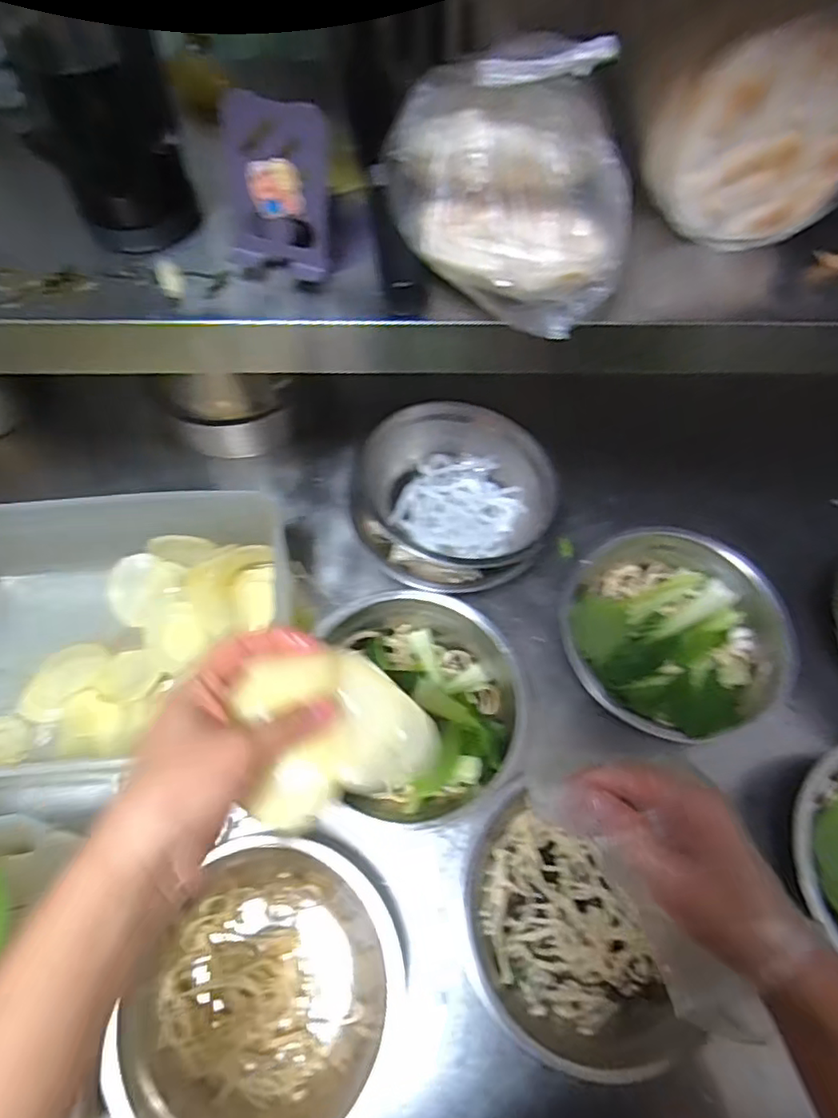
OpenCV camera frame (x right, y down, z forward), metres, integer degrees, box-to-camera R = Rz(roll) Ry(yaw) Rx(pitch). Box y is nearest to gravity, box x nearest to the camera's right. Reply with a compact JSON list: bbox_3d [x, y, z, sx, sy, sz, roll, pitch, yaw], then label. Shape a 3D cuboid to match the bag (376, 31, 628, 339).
[{"bbox_3d":[0.055,-0.203,0.337,0.134,0.081,0.126,-9,65,-6],"label":"bag"}]

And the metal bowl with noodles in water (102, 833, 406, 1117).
[{"bbox_3d":[-0.104,0.313,0.440,0.180,0.063,0.190,1,65,-1],"label":"metal bowl with noodles in water"}]

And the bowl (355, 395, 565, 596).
[{"bbox_3d":[0.037,-0.058,0.596,0.191,0.094,0.177,1,65,-1],"label":"bowl"}]

